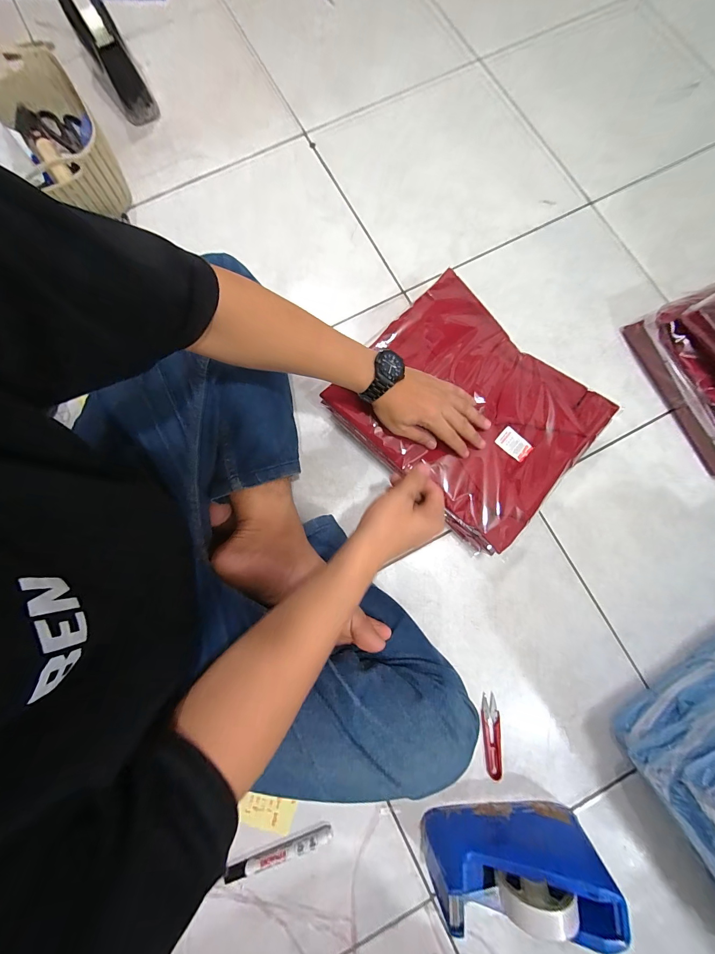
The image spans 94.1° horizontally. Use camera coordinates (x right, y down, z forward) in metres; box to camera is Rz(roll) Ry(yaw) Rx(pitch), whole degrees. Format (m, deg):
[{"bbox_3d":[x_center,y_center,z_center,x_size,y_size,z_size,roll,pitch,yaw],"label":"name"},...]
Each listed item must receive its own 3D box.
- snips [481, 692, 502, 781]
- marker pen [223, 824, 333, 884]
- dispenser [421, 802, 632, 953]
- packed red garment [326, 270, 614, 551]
[{"bbox_3d":[0.189,0.362,0.464,0.023,0.009,0.100,0,80,0],"label":"snips"},{"bbox_3d":[-0.104,0.498,0.439,0.146,0.016,0.017,-20,81,-3],"label":"marker pen"},{"bbox_3d":[0.185,0.465,0.397,0.197,0.100,0.073,2,80,0],"label":"dispenser"},{"bbox_3d":[0.159,-0.100,0.482,0.322,0.036,0.274,41,83,7],"label":"packed red garment"}]

